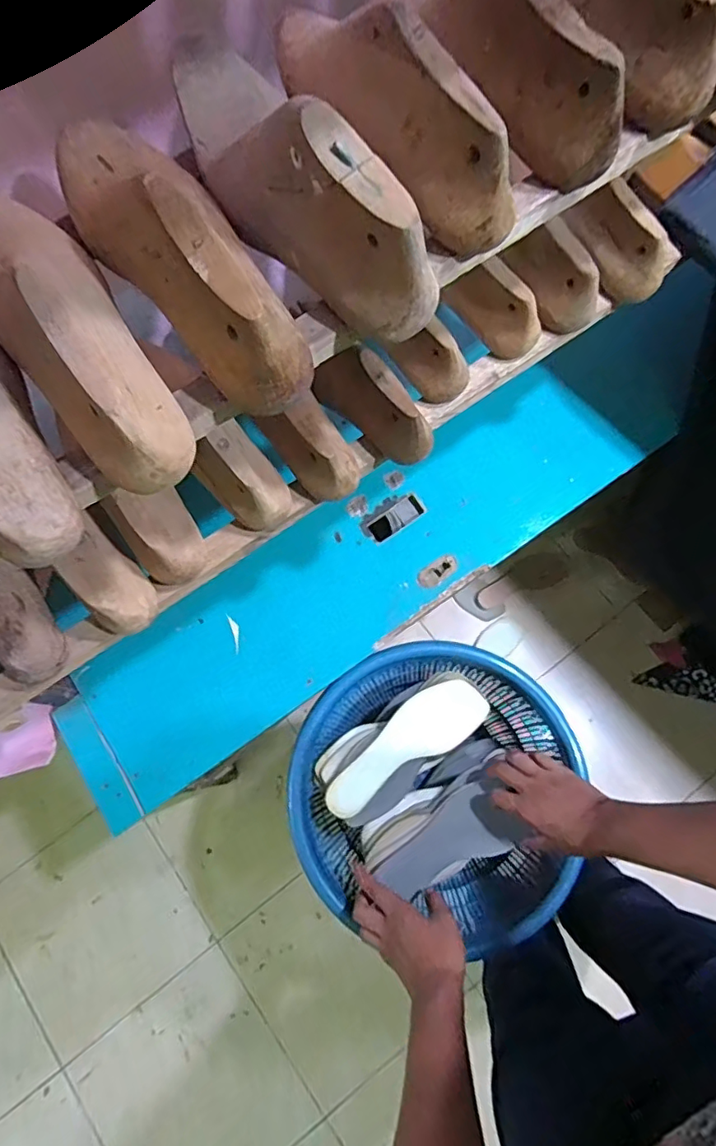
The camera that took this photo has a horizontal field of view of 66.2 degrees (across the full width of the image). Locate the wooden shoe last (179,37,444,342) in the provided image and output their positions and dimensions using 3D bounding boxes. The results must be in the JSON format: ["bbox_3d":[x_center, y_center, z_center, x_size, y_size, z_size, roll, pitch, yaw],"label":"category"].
[{"bbox_3d":[-0.049,-0.254,0.336,0.067,0.082,0.261,-29,77,-5],"label":"wooden shoe last"}]

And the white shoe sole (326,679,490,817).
[{"bbox_3d":[0.062,0.229,0.737,0.240,0.019,0.081,-34,80,-6],"label":"white shoe sole"}]

